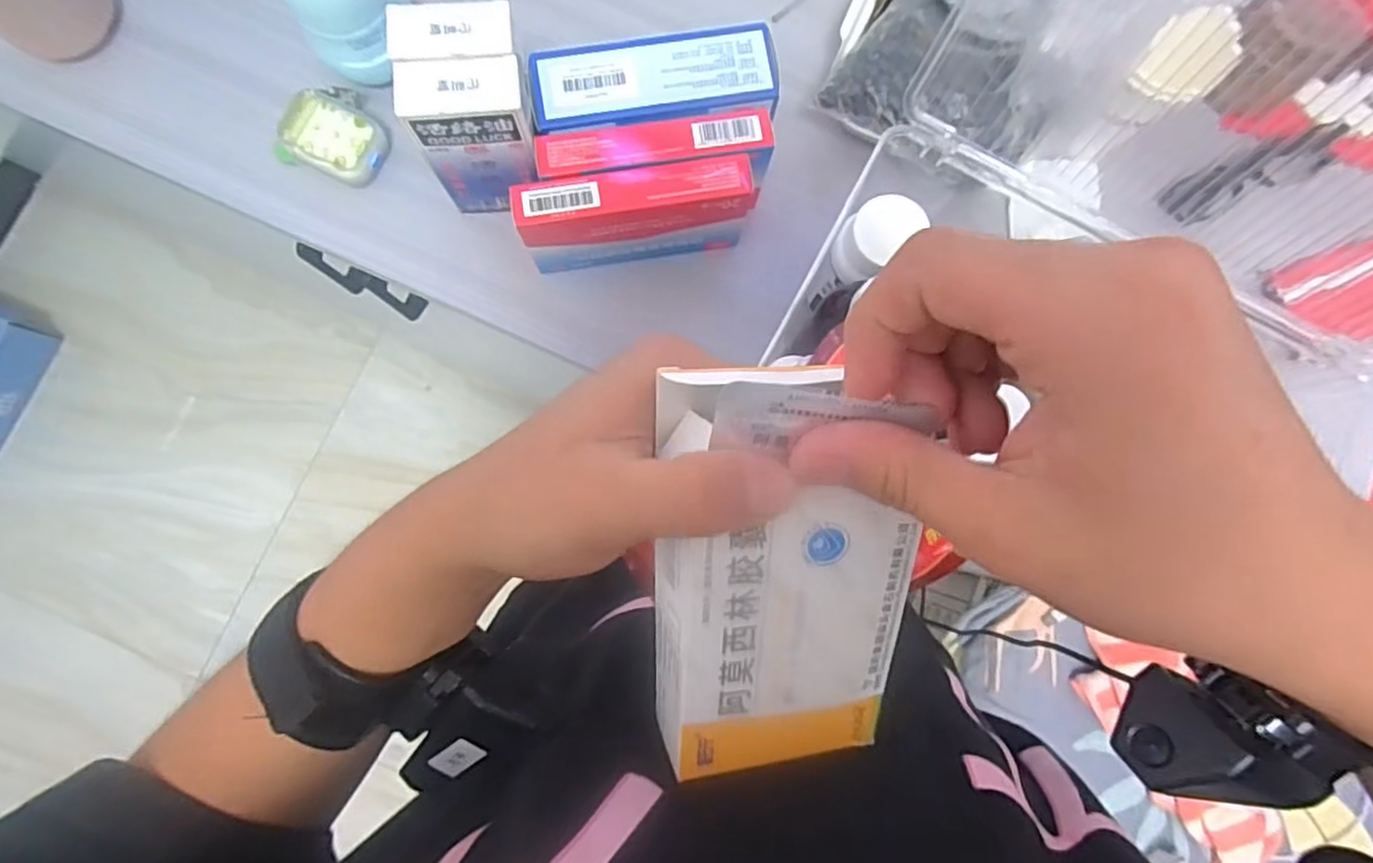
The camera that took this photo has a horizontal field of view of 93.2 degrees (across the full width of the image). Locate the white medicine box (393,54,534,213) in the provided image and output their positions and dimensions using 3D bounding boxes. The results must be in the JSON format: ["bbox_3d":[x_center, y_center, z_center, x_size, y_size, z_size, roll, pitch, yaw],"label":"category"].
[{"bbox_3d":[-0.124,-0.174,0.404,0.064,0.123,0.034,-5,84,-3],"label":"white medicine box"}]

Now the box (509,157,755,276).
[{"bbox_3d":[-0.033,-0.134,0.421,0.139,0.090,0.029,-9,84,-4],"label":"box"}]

